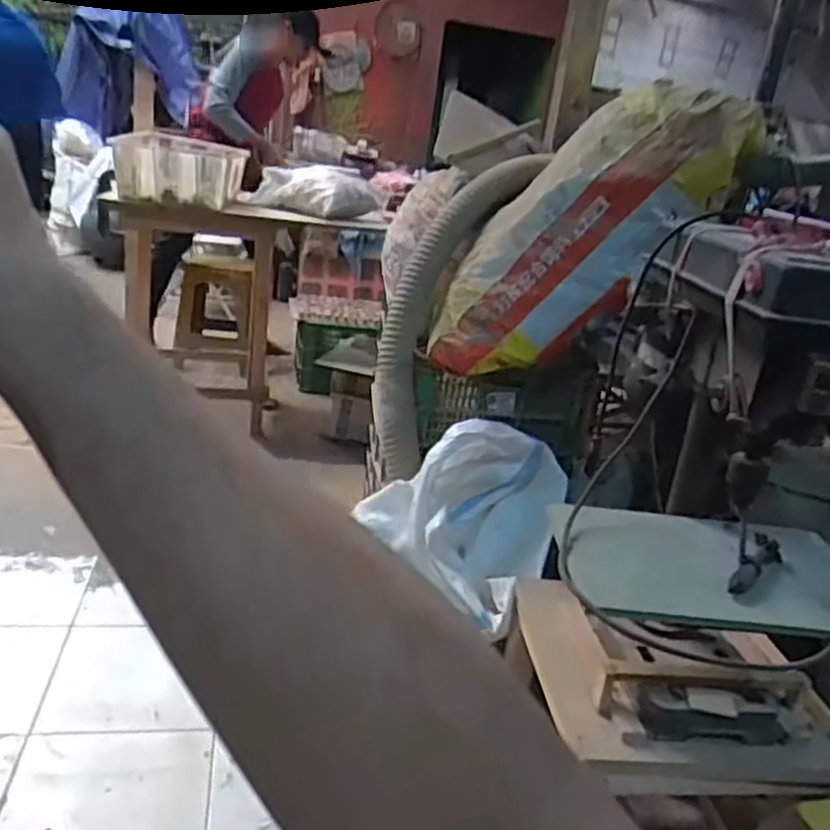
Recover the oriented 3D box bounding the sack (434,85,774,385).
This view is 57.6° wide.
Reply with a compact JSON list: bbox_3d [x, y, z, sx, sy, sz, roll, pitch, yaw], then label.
[{"bbox_3d":[0.304,-0.333,1.406,0.290,0.671,0.199,48,24,0],"label":"sack"}]

